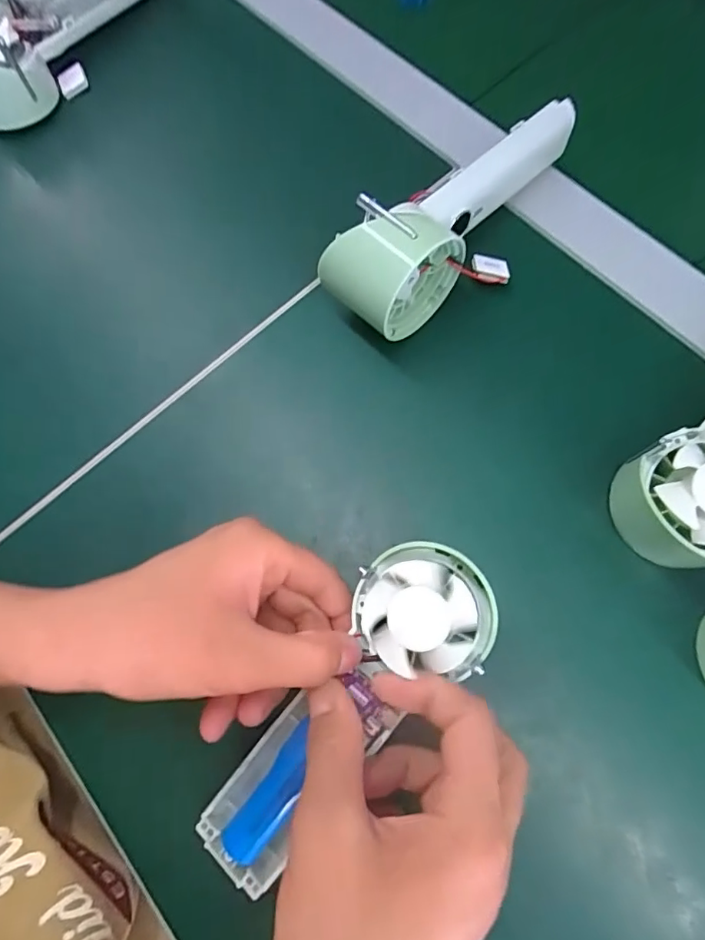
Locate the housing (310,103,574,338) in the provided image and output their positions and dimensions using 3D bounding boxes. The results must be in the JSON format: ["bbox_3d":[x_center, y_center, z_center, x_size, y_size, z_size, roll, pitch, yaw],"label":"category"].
[{"bbox_3d":[0.066,-0.137,0.294,0.161,0.062,0.054,-33,76,-8],"label":"housing"}]

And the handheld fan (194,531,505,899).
[{"bbox_3d":[-0.004,0.106,0.235,0.058,0.030,0.173,40,97,12],"label":"handheld fan"}]

